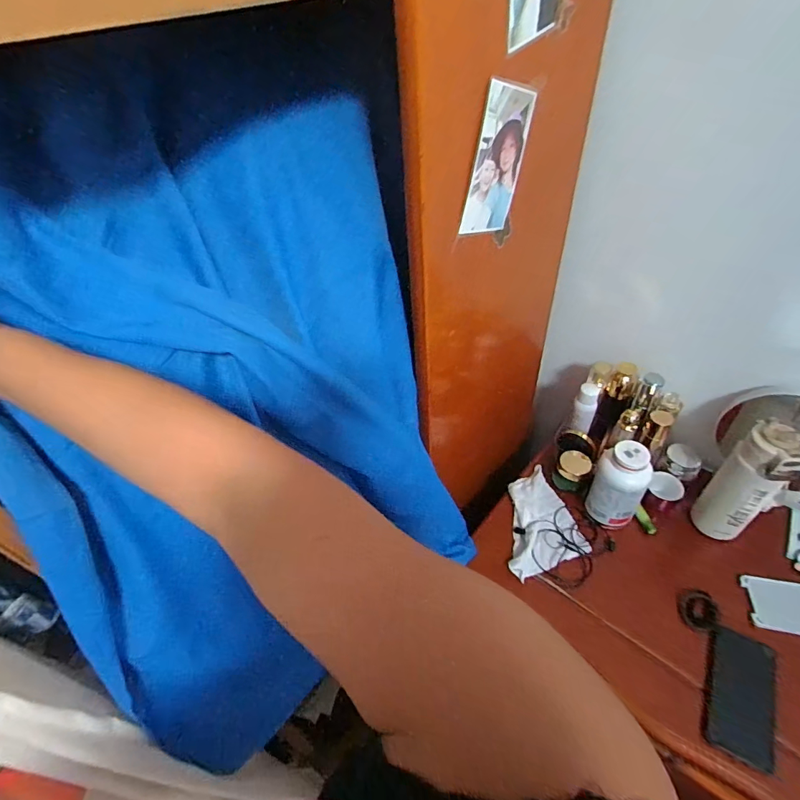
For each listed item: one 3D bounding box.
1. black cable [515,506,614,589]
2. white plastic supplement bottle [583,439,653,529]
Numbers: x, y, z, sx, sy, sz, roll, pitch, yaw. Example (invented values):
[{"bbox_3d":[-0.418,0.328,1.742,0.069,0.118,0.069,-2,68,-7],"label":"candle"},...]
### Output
[{"bbox_3d":[0.303,0.257,0.804,0.145,0.025,0.129,-25,49,-16],"label":"black cable"},{"bbox_3d":[0.382,0.151,0.783,0.088,0.170,0.073,25,54,26],"label":"white plastic supplement bottle"}]

